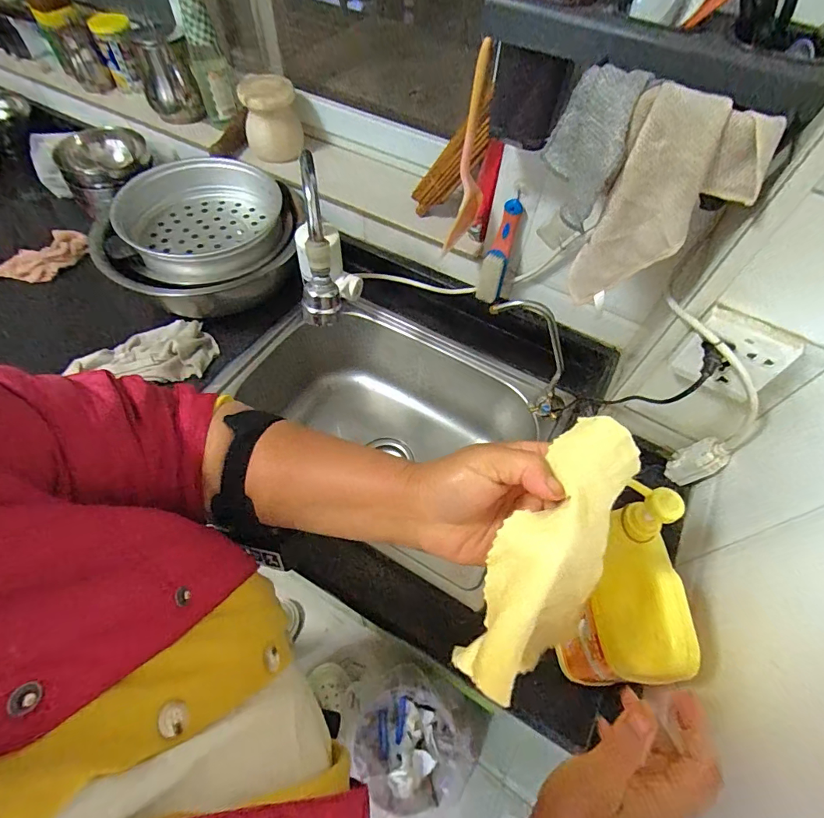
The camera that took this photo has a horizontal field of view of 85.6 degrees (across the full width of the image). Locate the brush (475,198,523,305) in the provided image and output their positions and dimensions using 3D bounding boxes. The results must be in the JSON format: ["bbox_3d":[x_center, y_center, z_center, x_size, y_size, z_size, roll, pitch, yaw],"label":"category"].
[{"bbox_3d":[0.134,-0.239,0.687,0.039,0.156,0.029,23,35,11],"label":"brush"}]

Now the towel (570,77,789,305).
[{"bbox_3d":[0.229,-0.183,0.415,0.104,0.175,0.050,13,58,5],"label":"towel"}]

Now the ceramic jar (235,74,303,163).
[{"bbox_3d":[-0.259,-0.535,0.821,0.100,0.116,0.106,-12,59,-10],"label":"ceramic jar"}]

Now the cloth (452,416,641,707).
[{"bbox_3d":[0.093,0.099,0.290,0.072,0.099,0.174,30,61,15],"label":"cloth"}]

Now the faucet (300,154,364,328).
[{"bbox_3d":[-0.116,-0.203,0.630,0.050,0.255,0.177,5,58,0],"label":"faucet"}]

